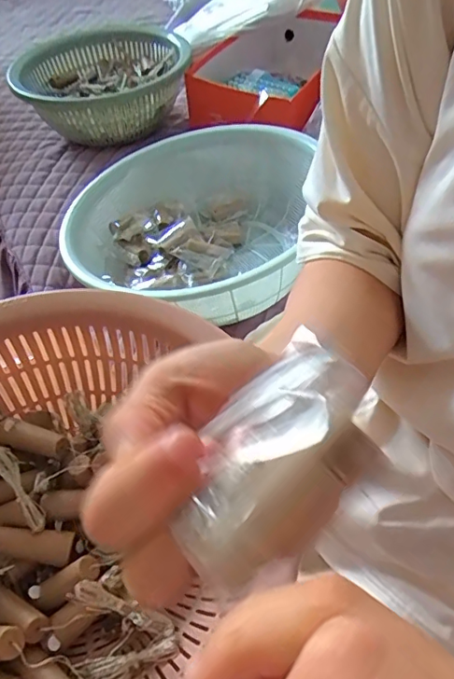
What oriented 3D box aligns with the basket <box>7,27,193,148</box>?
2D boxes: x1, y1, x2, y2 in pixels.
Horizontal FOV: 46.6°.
[{"bbox_3d":[-0.208,-0.412,0.868,0.248,0.109,0.262,-27,52,-18],"label":"basket"}]

